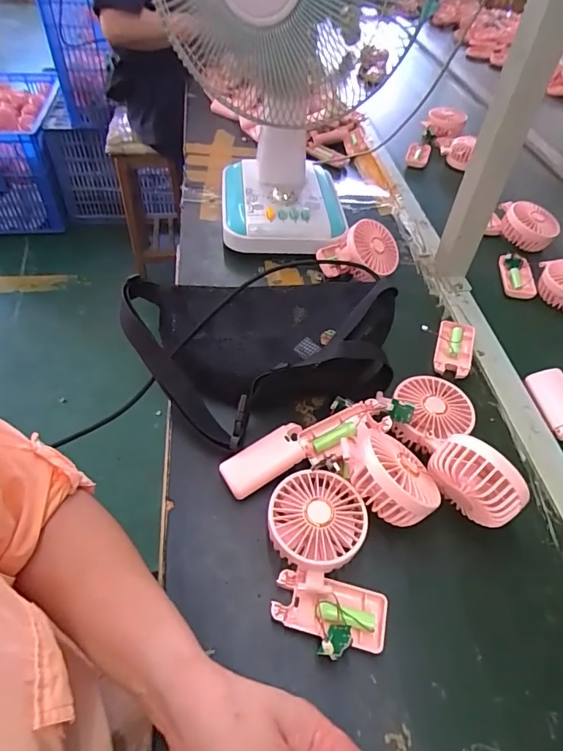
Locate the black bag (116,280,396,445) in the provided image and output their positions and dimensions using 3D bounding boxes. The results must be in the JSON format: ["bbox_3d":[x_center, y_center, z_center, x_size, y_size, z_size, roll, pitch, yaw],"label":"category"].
[{"bbox_3d":[-0.030,-0.030,0.517,0.312,0.097,0.210,2,50,-2],"label":"black bag"}]

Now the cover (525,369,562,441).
[{"bbox_3d":[0.337,0.034,0.549,0.044,0.014,0.093,-27,43,20],"label":"cover"}]

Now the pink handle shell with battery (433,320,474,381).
[{"bbox_3d":[0.231,-0.035,0.604,0.048,0.025,0.092,17,51,11],"label":"pink handle shell with battery"}]

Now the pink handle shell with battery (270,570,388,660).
[{"bbox_3d":[0.040,0.202,0.378,0.095,0.031,0.058,11,50,6],"label":"pink handle shell with battery"}]

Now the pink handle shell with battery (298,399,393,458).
[{"bbox_3d":[0.064,0.058,0.481,0.095,0.026,0.040,-17,52,-14],"label":"pink handle shell with battery"}]

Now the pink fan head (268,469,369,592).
[{"bbox_3d":[0.033,0.138,0.419,0.088,0.045,0.085,2,50,-2],"label":"pink fan head"}]

